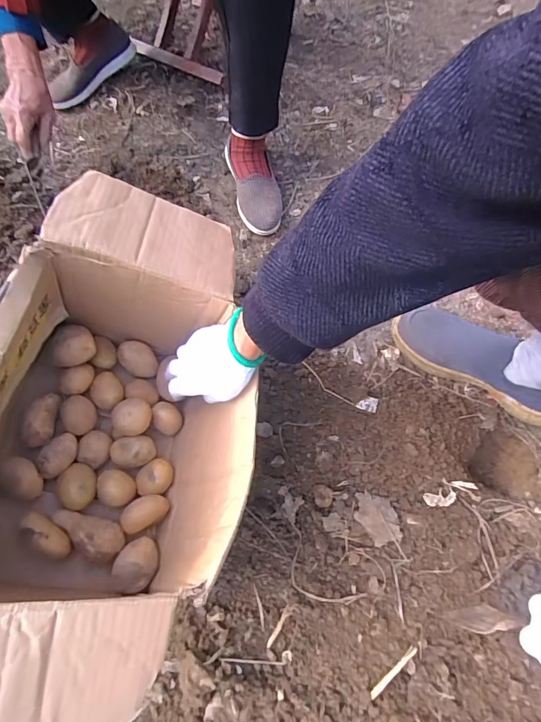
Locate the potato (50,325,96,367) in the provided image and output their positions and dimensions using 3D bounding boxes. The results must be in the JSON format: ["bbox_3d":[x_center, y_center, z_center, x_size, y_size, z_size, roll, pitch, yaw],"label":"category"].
[{"bbox_3d":[-0.279,-0.020,0.574,0.055,0.034,0.059,-1,65,3],"label":"potato"}]

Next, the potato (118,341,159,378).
[{"bbox_3d":[-0.203,-0.002,0.624,0.057,0.034,0.043,33,71,17],"label":"potato"}]

